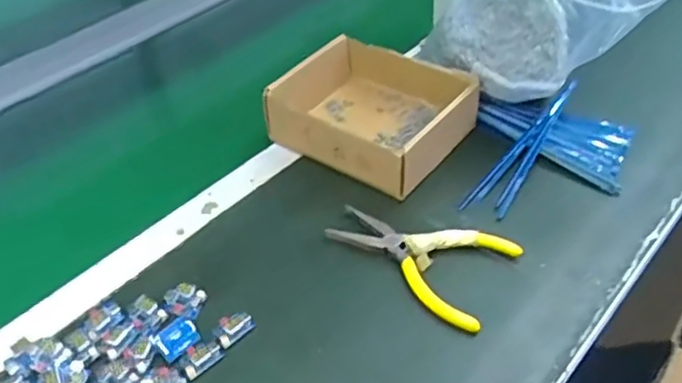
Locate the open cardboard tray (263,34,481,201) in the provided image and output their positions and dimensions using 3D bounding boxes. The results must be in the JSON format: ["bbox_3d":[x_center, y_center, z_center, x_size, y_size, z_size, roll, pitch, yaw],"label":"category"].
[{"bbox_3d":[0.033,-0.082,0.631,0.163,0.057,0.148,26,50,29],"label":"open cardboard tray"}]

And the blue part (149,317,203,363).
[{"bbox_3d":[-0.118,0.106,0.471,0.030,0.006,0.024,-37,70,-28],"label":"blue part"}]

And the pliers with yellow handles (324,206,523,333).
[{"bbox_3d":[0.057,0.052,0.520,0.142,0.015,0.086,19,47,23],"label":"pliers with yellow handles"}]

